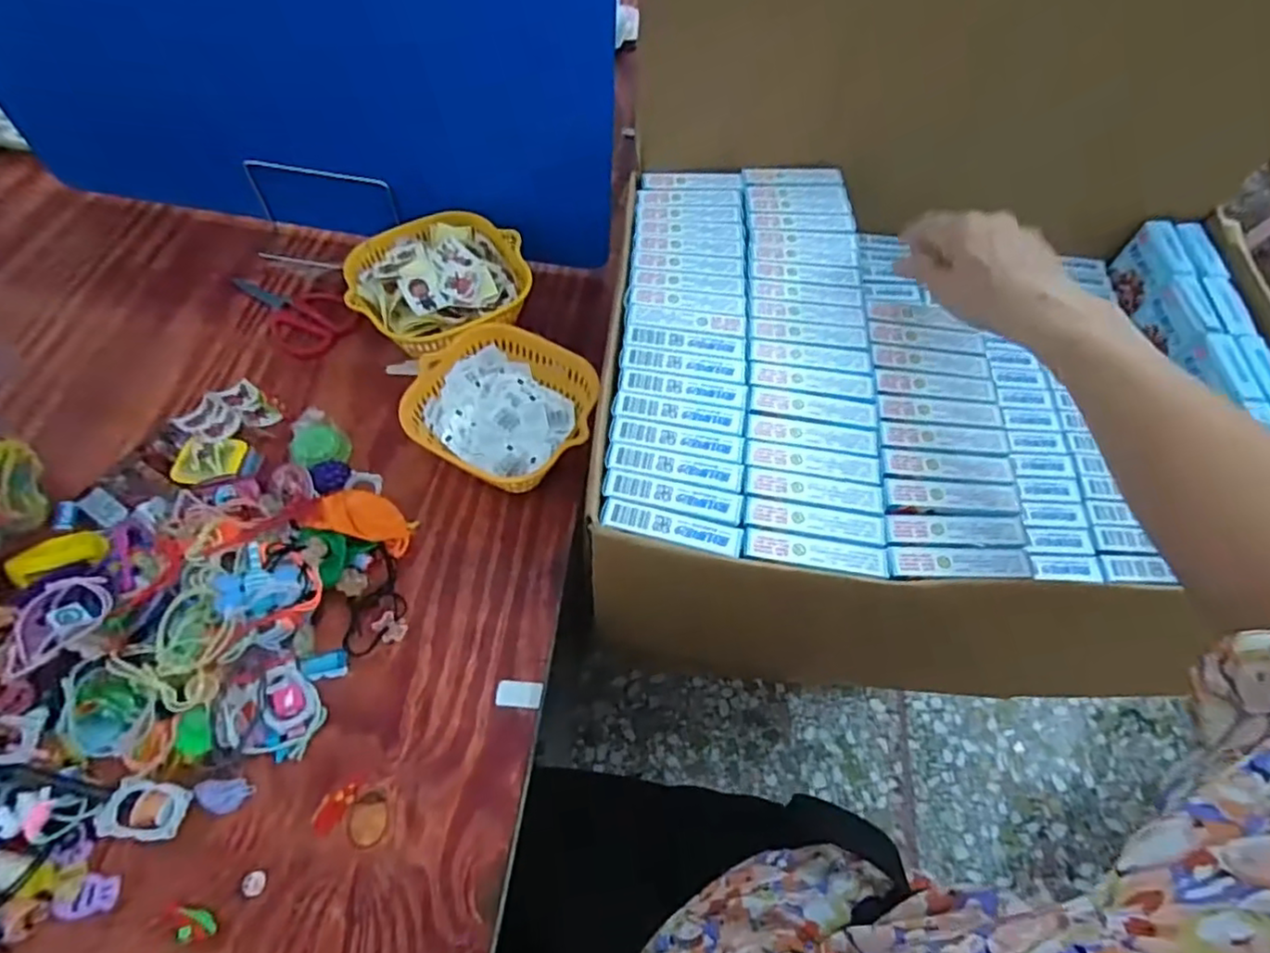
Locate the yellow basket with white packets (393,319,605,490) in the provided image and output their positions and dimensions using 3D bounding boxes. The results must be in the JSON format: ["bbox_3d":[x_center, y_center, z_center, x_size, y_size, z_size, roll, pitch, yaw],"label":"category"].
[{"bbox_3d":[-0.110,-0.051,0.529,0.146,0.064,0.130,24,61,10],"label":"yellow basket with white packets"}]

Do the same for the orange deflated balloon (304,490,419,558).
[{"bbox_3d":[-0.212,0.033,0.490,0.076,0.015,0.041,20,60,-10],"label":"orange deflated balloon"}]

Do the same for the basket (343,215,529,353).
[{"bbox_3d":[-0.181,-0.173,0.594,0.152,0.065,0.148,1,60,-2],"label":"basket"}]

